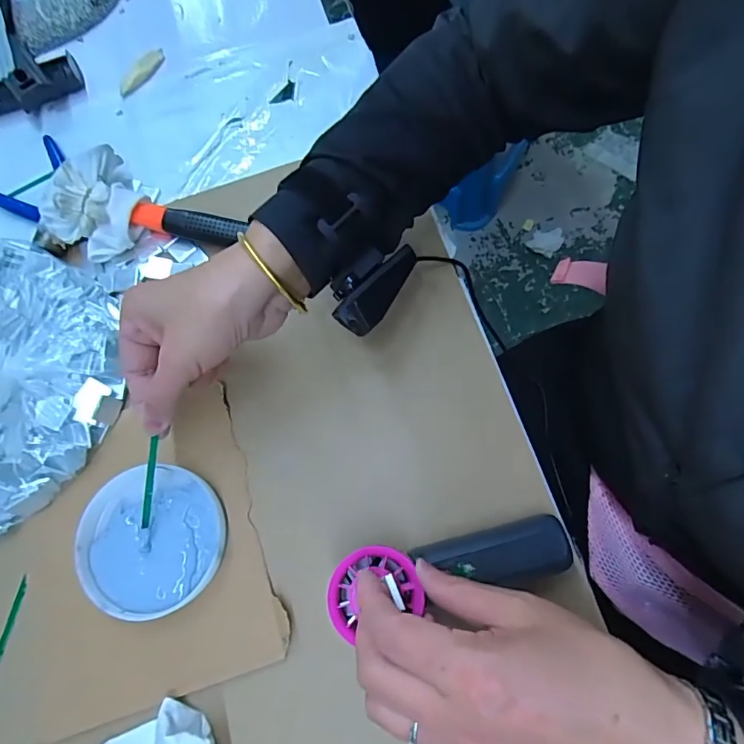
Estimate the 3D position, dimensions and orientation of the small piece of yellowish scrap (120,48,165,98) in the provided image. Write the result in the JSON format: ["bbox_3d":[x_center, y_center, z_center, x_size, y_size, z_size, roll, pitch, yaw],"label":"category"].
[{"bbox_3d":[-0.231,-0.300,0.481,0.022,0.007,0.061,32,79,14],"label":"small piece of yellowish scrap"}]

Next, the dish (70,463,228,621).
[{"bbox_3d":[-0.155,0.119,0.342,0.097,0.019,0.098,0,73,1],"label":"dish"}]

